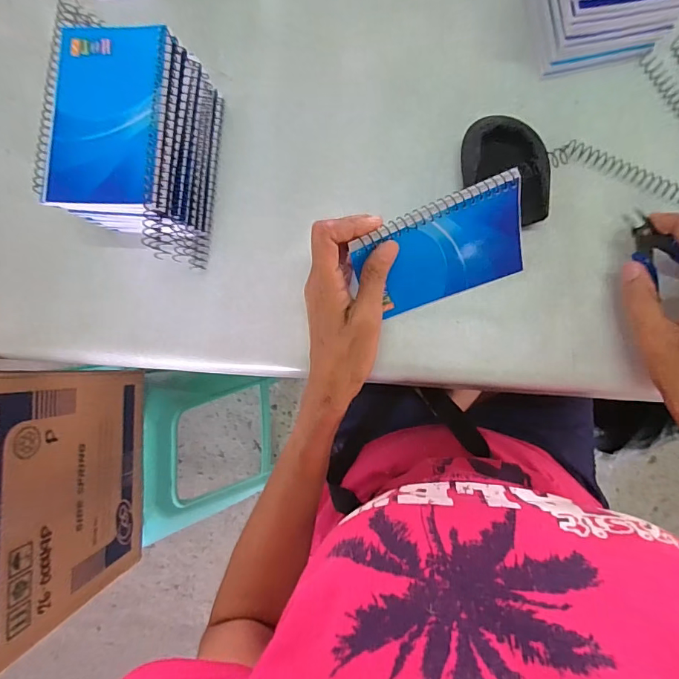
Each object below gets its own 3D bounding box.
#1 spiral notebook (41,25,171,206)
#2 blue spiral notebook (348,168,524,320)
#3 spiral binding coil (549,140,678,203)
[{"bbox_3d":[-0.165,-0.159,0.308,0.078,0.008,0.126,5,86,7],"label":"spiral notebook"},{"bbox_3d":[0.078,-0.065,0.333,0.132,0.085,0.009,-24,44,0],"label":"blue spiral notebook"},{"bbox_3d":[0.247,-0.126,0.349,0.158,0.017,0.024,20,88,7],"label":"spiral binding coil"}]

